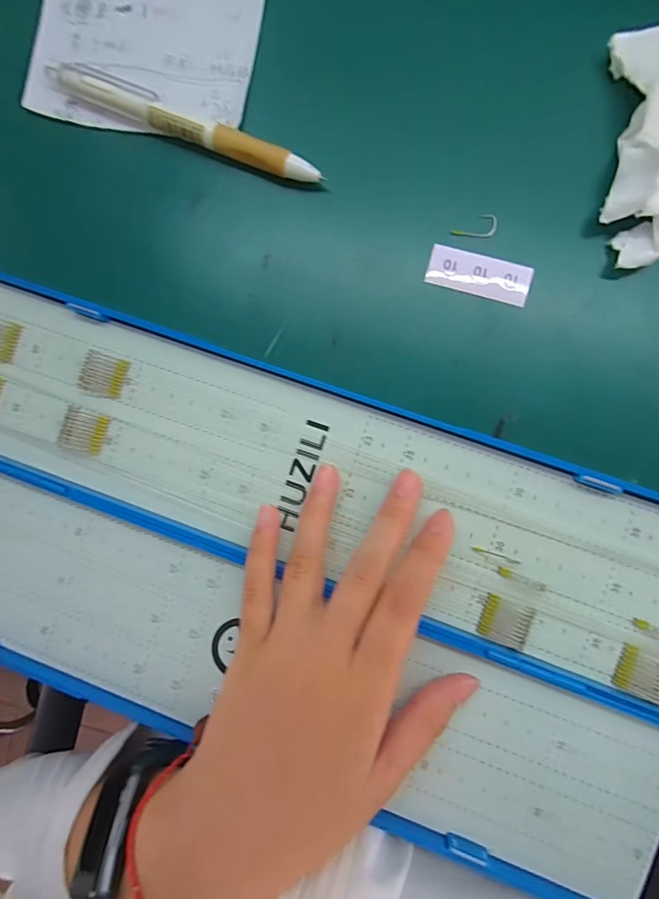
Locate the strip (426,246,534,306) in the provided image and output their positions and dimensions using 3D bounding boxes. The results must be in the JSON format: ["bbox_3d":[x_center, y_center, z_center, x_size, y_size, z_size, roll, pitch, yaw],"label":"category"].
[{"bbox_3d":[0.069,-0.080,0.206,0.046,0.004,0.017,17,105,6],"label":"strip"}]

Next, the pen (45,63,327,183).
[{"bbox_3d":[-0.068,-0.156,0.213,0.140,0.011,0.016,26,91,5],"label":"pen"}]

